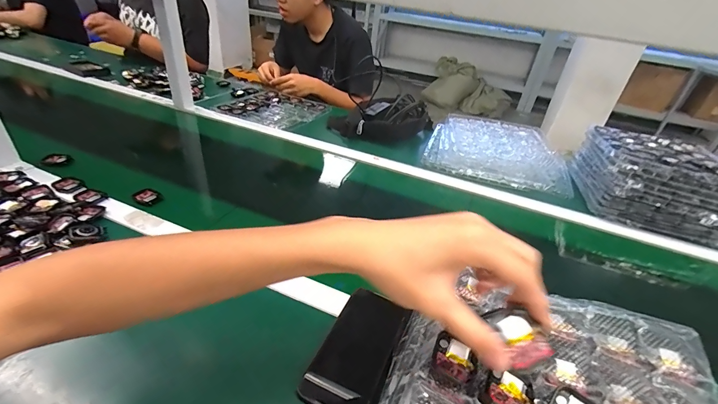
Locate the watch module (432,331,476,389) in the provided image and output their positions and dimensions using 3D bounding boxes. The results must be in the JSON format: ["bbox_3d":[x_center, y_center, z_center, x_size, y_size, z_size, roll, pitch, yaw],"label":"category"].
[{"bbox_3d":[0.082,0.138,0.290,0.035,0.008,0.042,22,36,22],"label":"watch module"}]

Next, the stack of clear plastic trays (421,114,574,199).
[{"bbox_3d":[0.372,-0.148,0.912,0.350,0.056,0.334,15,34,12],"label":"stack of clear plastic trays"}]

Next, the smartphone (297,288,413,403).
[{"bbox_3d":[-0.002,0.174,0.398,0.082,0.011,0.150,16,45,24],"label":"smartphone"}]

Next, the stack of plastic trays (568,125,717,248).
[{"bbox_3d":[0.684,-0.060,0.782,0.293,0.124,0.300,19,35,17],"label":"stack of plastic trays"}]

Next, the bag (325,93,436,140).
[{"bbox_3d":[0.084,-0.248,0.975,0.315,0.101,0.154,-5,35,-17],"label":"bag"}]

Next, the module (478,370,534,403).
[{"bbox_3d":[0.123,0.161,0.278,0.036,0.010,0.043,29,39,29],"label":"module"}]

